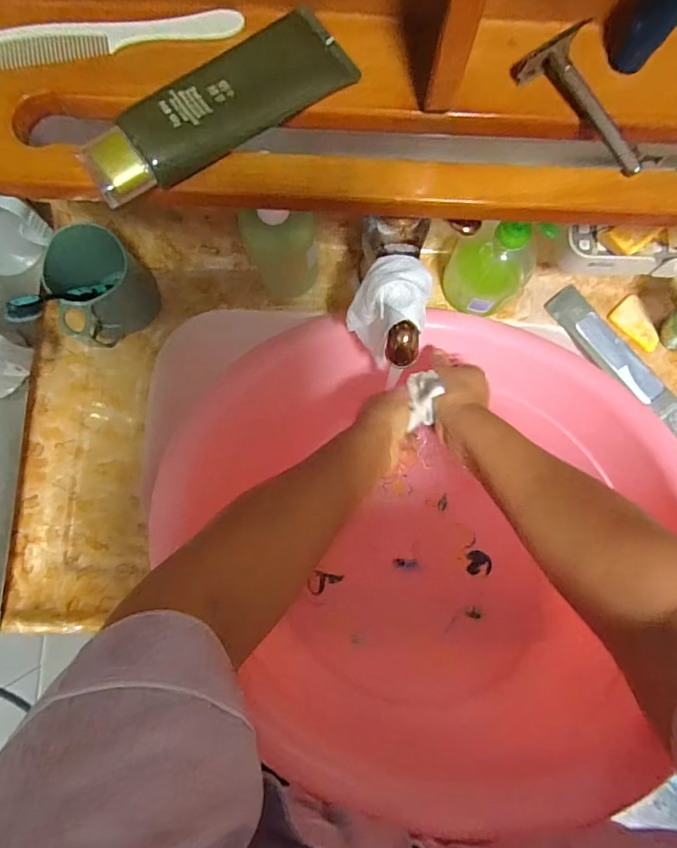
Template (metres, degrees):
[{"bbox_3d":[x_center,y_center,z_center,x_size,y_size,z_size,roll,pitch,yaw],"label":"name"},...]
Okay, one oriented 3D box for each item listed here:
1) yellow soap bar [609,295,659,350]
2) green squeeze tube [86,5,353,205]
[{"bbox_3d":[0.363,-0.120,0.555,0.044,0.009,0.066,-40,84,-6],"label":"yellow soap bar"},{"bbox_3d":[-0.071,-0.189,0.268,0.166,0.025,0.056,-36,83,-5],"label":"green squeeze tube"}]

